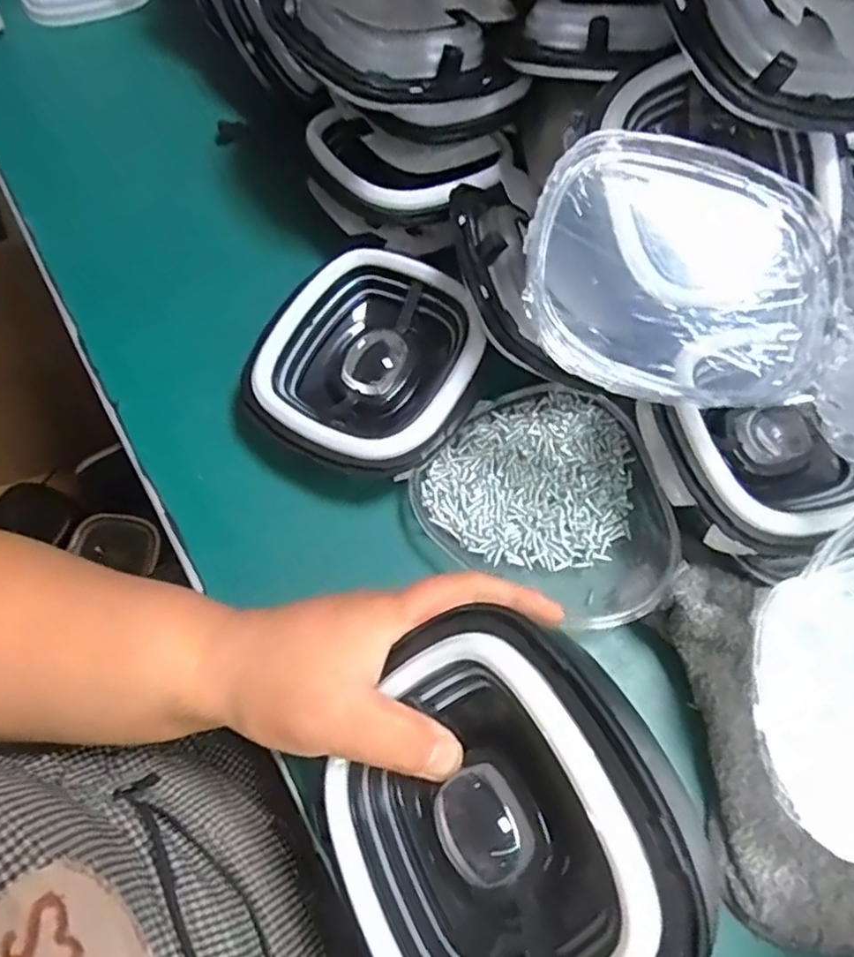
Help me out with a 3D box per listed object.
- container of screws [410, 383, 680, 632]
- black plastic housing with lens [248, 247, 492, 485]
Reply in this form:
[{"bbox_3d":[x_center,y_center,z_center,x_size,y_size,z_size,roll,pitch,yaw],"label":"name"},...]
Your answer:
[{"bbox_3d":[0.078,0.009,0.371,0.138,0.032,0.133,1,67,-2],"label":"container of screws"},{"bbox_3d":[-0.032,-0.067,0.381,0.121,0.043,0.136,21,67,6],"label":"black plastic housing with lens"}]

